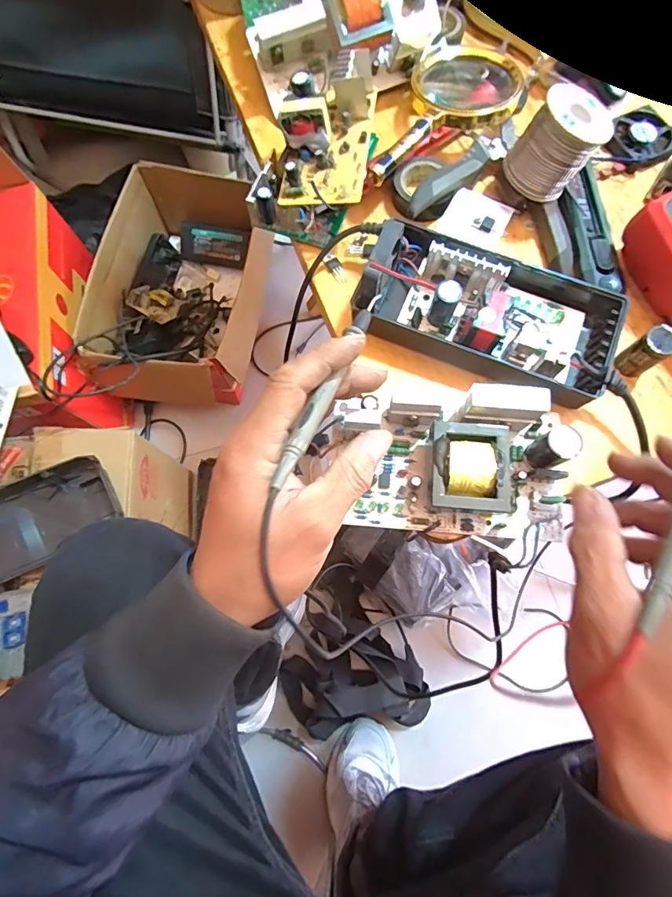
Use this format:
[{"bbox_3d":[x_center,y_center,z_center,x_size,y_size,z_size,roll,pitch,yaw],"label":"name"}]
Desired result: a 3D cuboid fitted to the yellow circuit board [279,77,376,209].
[{"bbox_3d":[-0.008,-0.231,0.330,0.063,0.032,0.091,7,75,3],"label":"yellow circuit board"}]

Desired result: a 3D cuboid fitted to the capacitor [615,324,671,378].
[{"bbox_3d":[0.217,-0.067,0.308,0.023,0.036,0.020,-34,77,-8],"label":"capacitor"}]

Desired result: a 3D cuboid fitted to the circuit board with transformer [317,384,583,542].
[{"bbox_3d":[0.071,0.008,0.285,0.155,0.053,0.087,4,75,2],"label":"circuit board with transformer"}]

